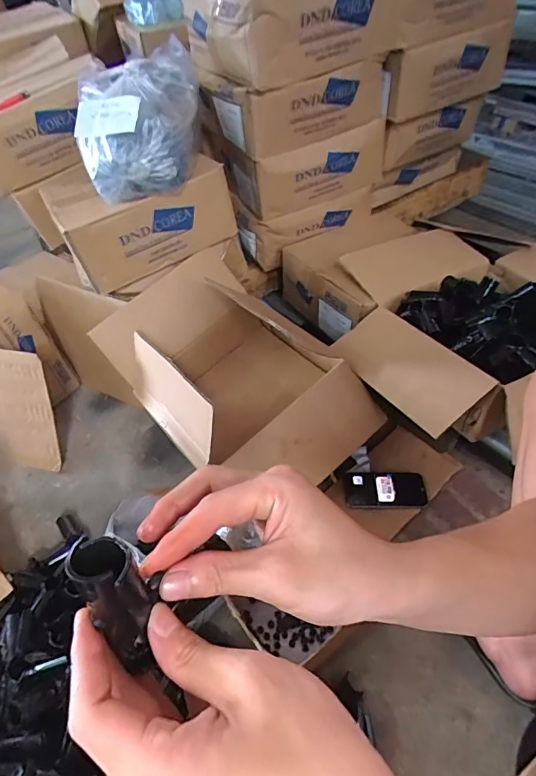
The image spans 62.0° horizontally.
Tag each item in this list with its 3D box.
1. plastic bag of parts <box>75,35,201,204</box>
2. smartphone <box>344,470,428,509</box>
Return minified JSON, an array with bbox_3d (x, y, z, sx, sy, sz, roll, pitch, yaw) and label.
[{"bbox_3d":[-0.239,-0.486,0.830,0.219,0.163,0.223,-6,47,0],"label":"plastic bag of parts"},{"bbox_3d":[0.216,0.186,0.823,0.146,0.015,0.078,0,47,5],"label":"smartphone"}]

